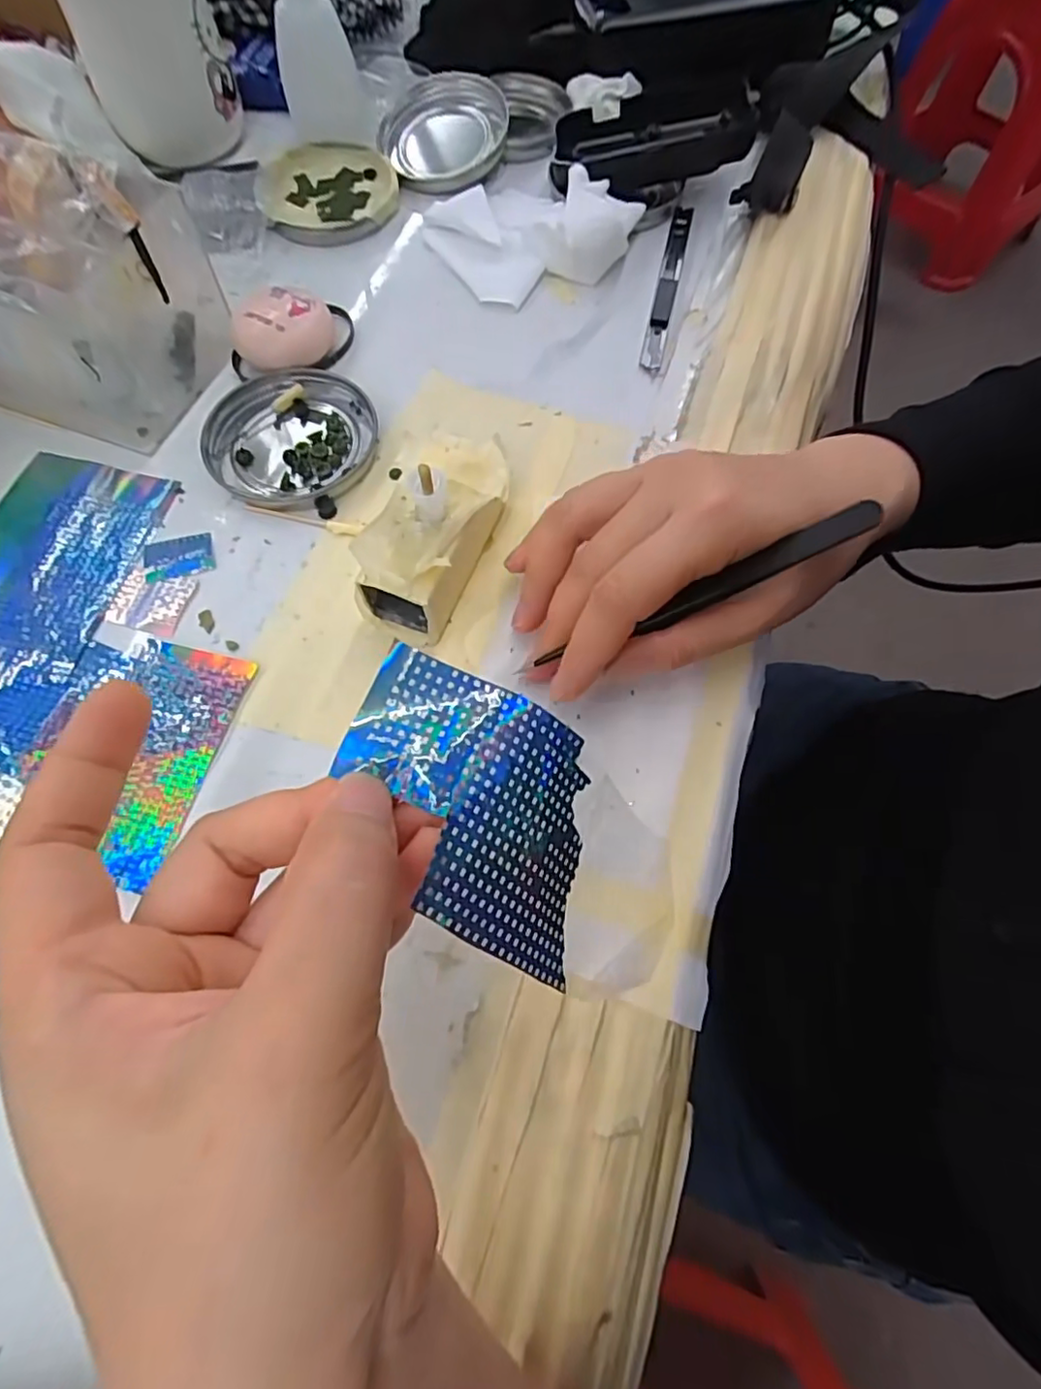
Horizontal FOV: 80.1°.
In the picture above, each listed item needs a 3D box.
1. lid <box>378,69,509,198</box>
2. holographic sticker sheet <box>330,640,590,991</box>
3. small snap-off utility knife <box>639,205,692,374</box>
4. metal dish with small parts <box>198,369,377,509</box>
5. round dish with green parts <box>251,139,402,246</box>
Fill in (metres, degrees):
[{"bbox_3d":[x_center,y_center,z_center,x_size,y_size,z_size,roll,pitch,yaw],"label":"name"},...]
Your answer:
[{"bbox_3d":[-0.045,-0.340,0.372,0.077,0.016,0.078,0,68,0],"label":"lid"},{"bbox_3d":[-0.011,0.028,0.155,0.069,0.022,0.061,35,61,-34],"label":"holographic sticker sheet"},{"bbox_3d":[0.080,-0.222,0.334,0.011,0.007,0.124,13,69,5],"label":"small snap-off utility knife"},{"bbox_3d":[-0.109,-0.121,0.293,0.074,0.008,0.075,0,68,0],"label":"metal dish with small parts"},{"bbox_3d":[-0.113,-0.294,0.363,0.077,0.012,0.078,0,68,0],"label":"round dish with green parts"}]

